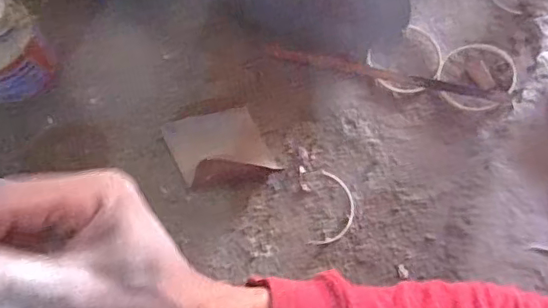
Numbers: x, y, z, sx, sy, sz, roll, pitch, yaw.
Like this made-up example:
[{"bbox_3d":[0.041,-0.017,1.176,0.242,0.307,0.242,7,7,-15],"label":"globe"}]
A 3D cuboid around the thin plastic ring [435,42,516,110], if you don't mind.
[{"bbox_3d":[0.245,-0.095,0.698,0.091,0.009,0.090,-6,66,14],"label":"thin plastic ring"}]

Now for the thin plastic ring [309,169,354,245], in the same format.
[{"bbox_3d":[0.069,0.063,0.646,0.044,0.004,0.086,13,71,3],"label":"thin plastic ring"}]

